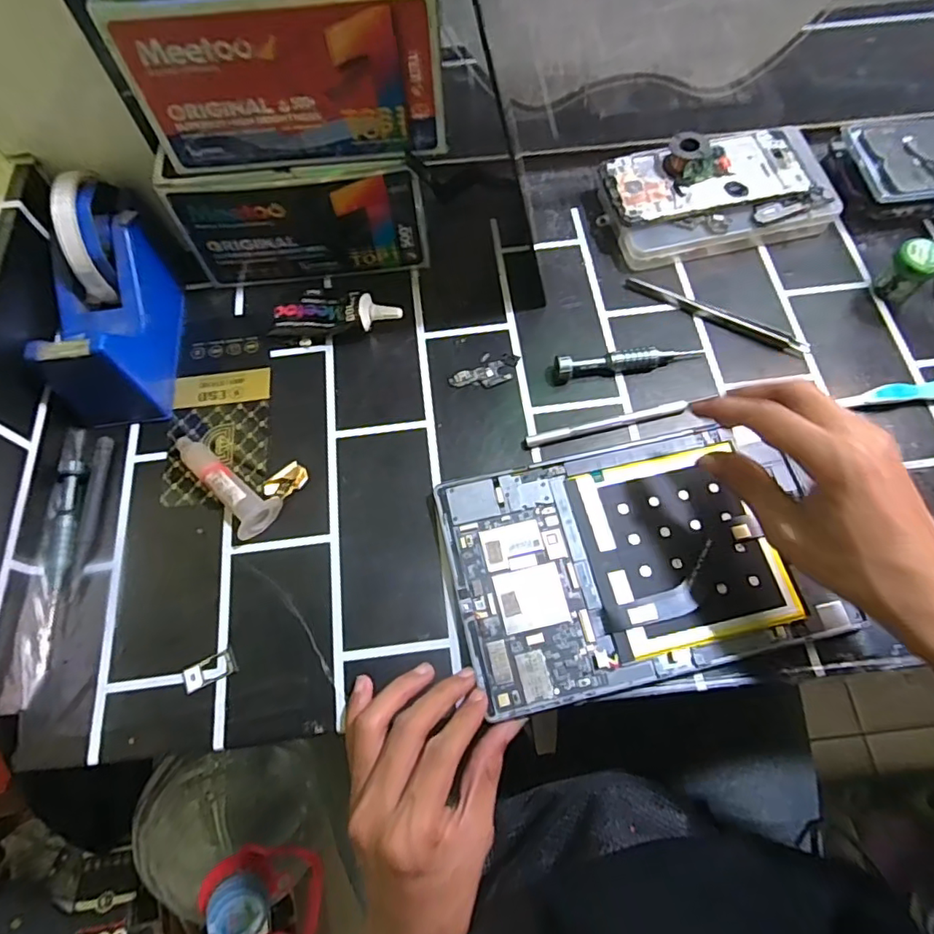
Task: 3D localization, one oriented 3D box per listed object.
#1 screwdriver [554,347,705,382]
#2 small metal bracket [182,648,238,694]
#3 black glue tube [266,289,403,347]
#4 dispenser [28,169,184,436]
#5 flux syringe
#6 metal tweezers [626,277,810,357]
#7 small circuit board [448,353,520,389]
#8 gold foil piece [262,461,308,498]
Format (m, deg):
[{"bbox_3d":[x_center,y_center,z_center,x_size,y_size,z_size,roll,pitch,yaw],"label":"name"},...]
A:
[{"bbox_3d":[0.117,-0.076,0.404,0.109,0.018,0.013,-7,67,-2],"label":"screwdriver"},{"bbox_3d":[-0.153,0.122,0.335,0.030,0.004,0.015,-27,69,-10],"label":"small metal bracket"},{"bbox_3d":[-0.102,-0.120,0.428,0.099,0.025,0.042,-7,67,-2],"label":"black glue tube"},{"bbox_3d":[-0.252,-0.117,0.391,0.061,0.102,0.149,-5,67,-1],"label":"dispenser"},{"bbox_3d":[-0.163,0.009,0.376,0.089,0.019,0.030,41,73,17],"label":"flux syringe"},{"bbox_3d":[0.187,-0.114,0.424,0.139,0.005,0.013,27,70,12],"label":"metal tweezers"},{"bbox_3d":[0.013,-0.070,0.416,0.052,0.005,0.028,-9,65,-1],"label":"small circuit board"},{"bbox_3d":[-0.122,0.009,0.379,0.030,0.007,0.019,-43,72,-16],"label":"gold foil piece"}]

